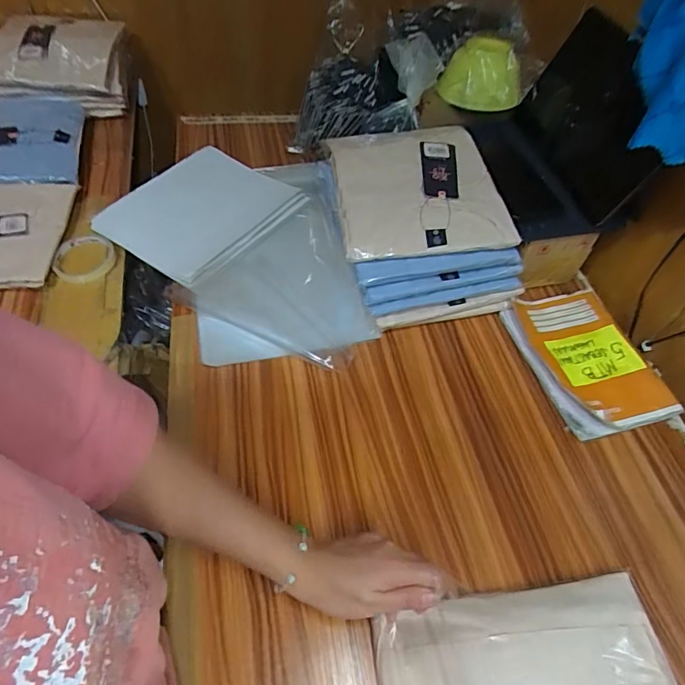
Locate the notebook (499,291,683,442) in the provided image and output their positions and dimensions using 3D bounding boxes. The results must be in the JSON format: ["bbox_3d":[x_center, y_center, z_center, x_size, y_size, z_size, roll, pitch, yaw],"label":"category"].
[{"bbox_3d":[0.312,0.022,0.620,0.139,0.025,0.200,-11,55,-13],"label":"notebook"}]

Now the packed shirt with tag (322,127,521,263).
[{"bbox_3d":[0.093,-0.218,0.647,0.209,0.035,0.257,-5,54,-9],"label":"packed shirt with tag"}]

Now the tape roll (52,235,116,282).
[{"bbox_3d":[-0.368,-0.119,0.678,0.083,0.015,0.085,2,53,-3],"label":"tape roll"}]

